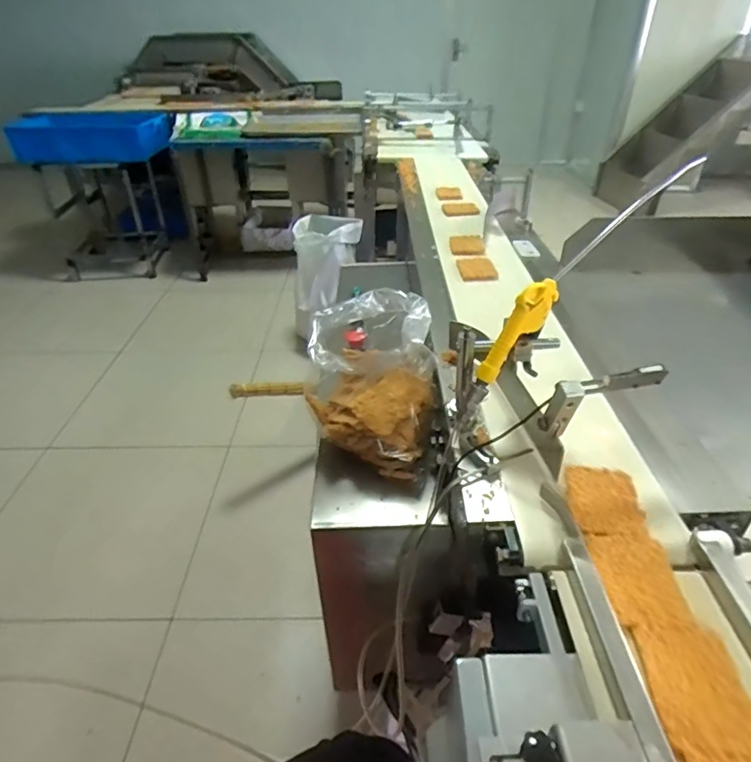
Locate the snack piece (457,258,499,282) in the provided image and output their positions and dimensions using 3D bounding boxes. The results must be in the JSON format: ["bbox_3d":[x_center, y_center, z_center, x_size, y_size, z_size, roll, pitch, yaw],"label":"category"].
[{"bbox_3d":[0.199,-0.220,1.020,0.067,0.008,0.106,-2,36,-2],"label":"snack piece"}]

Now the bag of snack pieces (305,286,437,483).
[{"bbox_3d":[-0.004,-0.006,0.743,0.175,0.180,0.208,2,36,4],"label":"bag of snack pieces"}]

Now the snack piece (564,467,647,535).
[{"bbox_3d":[0.233,0.121,0.531,0.068,0.006,0.092,4,36,6],"label":"snack piece"}]

